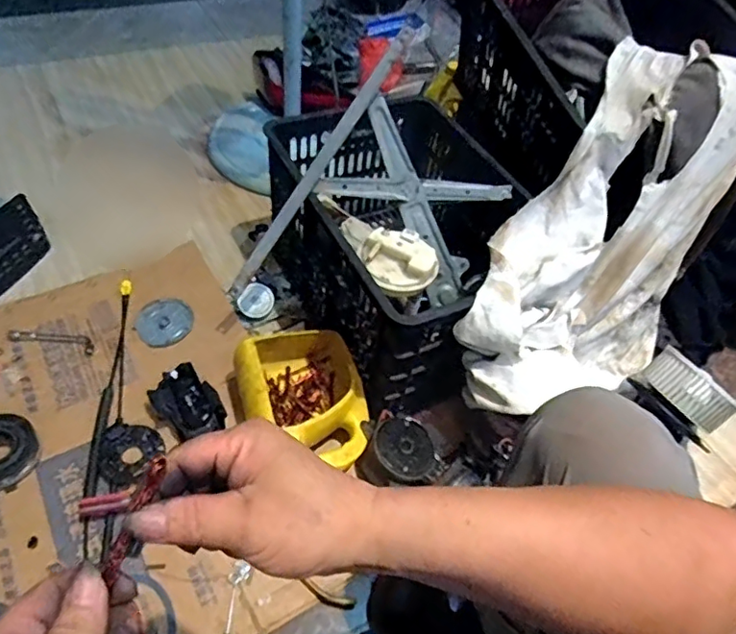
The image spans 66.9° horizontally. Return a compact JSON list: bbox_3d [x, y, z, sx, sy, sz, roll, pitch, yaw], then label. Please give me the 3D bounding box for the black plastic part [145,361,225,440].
[{"bbox_3d":[-0.269,0.134,0.845,0.118,0.056,0.076,38,56,22],"label":"black plastic part"}]

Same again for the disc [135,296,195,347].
[{"bbox_3d":[-0.361,0.009,0.989,0.094,0.010,0.104,-4,51,-11],"label":"disc"}]

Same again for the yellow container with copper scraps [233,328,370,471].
[{"bbox_3d":[-0.097,0.121,0.854,0.176,0.104,0.225,-14,54,-18],"label":"yellow container with copper scraps"}]

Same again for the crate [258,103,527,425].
[{"bbox_3d":[0.081,-0.126,0.988,0.405,0.271,0.521,-16,54,-20],"label":"crate"}]

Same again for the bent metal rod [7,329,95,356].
[{"bbox_3d":[-0.529,0.038,0.939,0.152,0.008,0.032,12,49,4],"label":"bent metal rod"}]

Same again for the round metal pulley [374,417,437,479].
[{"bbox_3d":[0.055,0.193,0.824,0.093,0.026,0.092,4,50,-5],"label":"round metal pulley"}]

